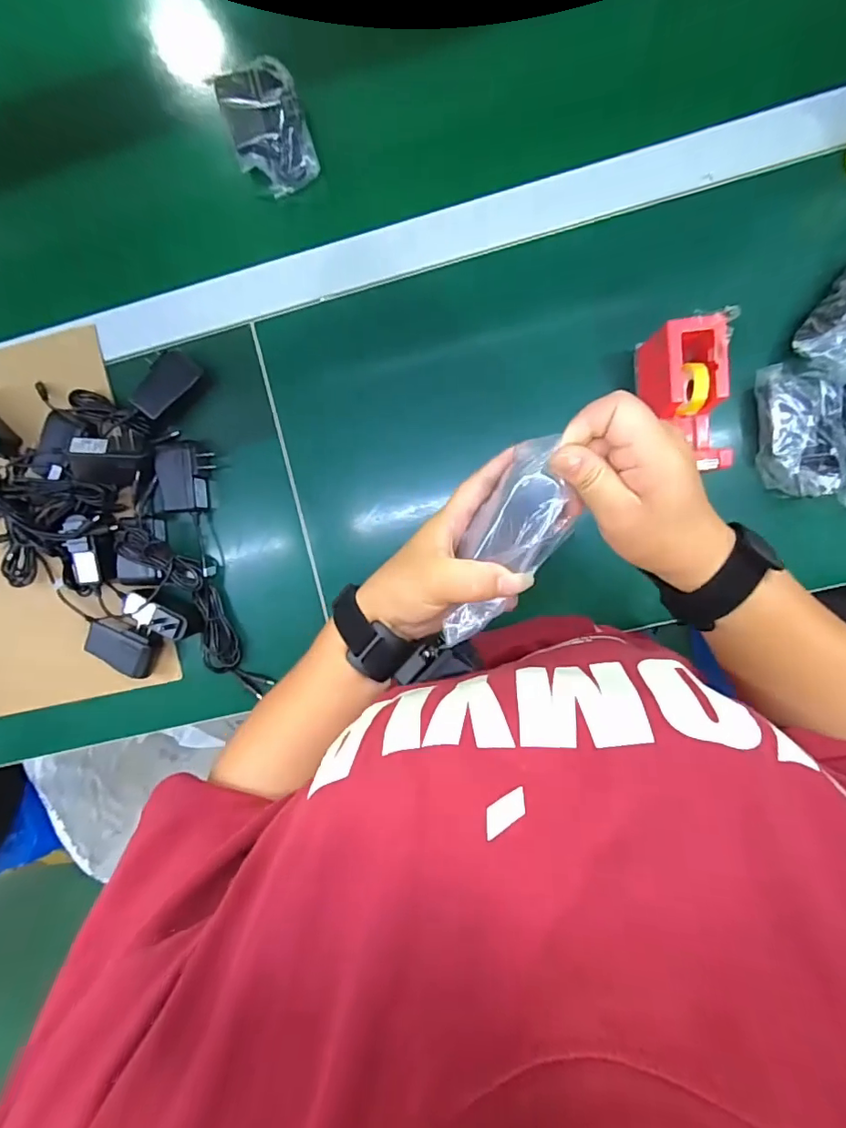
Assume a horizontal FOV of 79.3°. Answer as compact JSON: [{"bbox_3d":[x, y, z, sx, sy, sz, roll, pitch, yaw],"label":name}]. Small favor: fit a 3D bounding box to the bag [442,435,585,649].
[{"bbox_3d":[0.051,-0.008,0.287,0.047,0.018,0.122,26,107,3],"label":"bag"}]

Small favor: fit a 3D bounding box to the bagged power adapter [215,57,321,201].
[{"bbox_3d":[-0.151,-0.428,0.502,0.073,0.036,0.101,-17,91,5],"label":"bagged power adapter"}]

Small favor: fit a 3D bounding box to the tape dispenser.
[{"bbox_3d":[0.232,-0.145,0.458,0.057,0.067,0.128,-6,93,5],"label":"tape dispenser"}]

